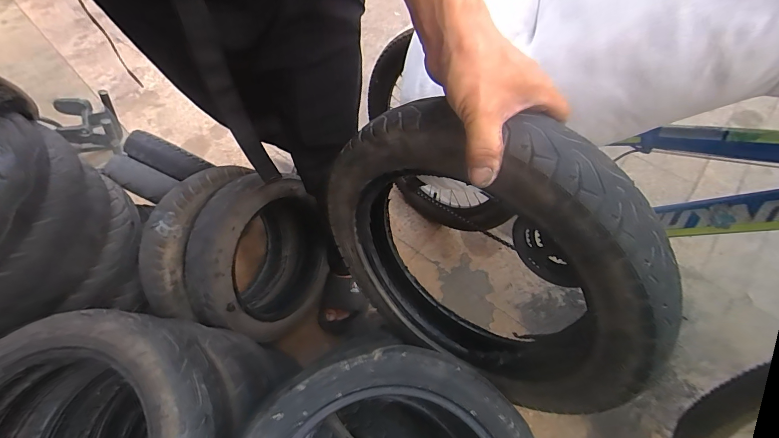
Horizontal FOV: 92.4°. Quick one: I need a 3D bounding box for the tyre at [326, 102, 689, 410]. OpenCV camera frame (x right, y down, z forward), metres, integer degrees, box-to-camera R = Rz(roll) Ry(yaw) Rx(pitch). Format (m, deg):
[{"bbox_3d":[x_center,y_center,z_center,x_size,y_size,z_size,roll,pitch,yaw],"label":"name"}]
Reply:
[{"bbox_3d":[0.081,0.045,0.385,0.340,0.305,0.119,29,64,19],"label":"tyre"}]

